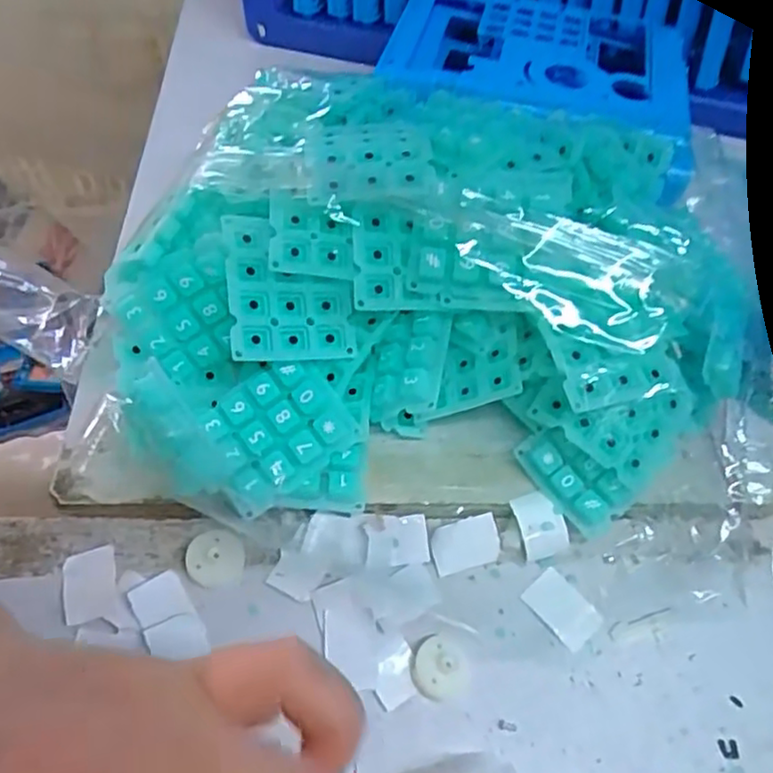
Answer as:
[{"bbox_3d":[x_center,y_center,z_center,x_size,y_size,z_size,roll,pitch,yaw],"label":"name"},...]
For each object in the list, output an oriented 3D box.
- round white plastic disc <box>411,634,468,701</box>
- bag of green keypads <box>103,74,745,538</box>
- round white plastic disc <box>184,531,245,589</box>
[{"bbox_3d":[0.021,0.108,0.261,0.022,0.007,0.022,1,57,-2],"label":"round white plastic disc"},{"bbox_3d":[0.018,-0.041,0.305,0.267,0.103,0.186,1,59,-3],"label":"bag of green keypads"},{"bbox_3d":[-0.071,0.072,0.279,0.024,0.005,0.022,1,57,-2],"label":"round white plastic disc"}]

